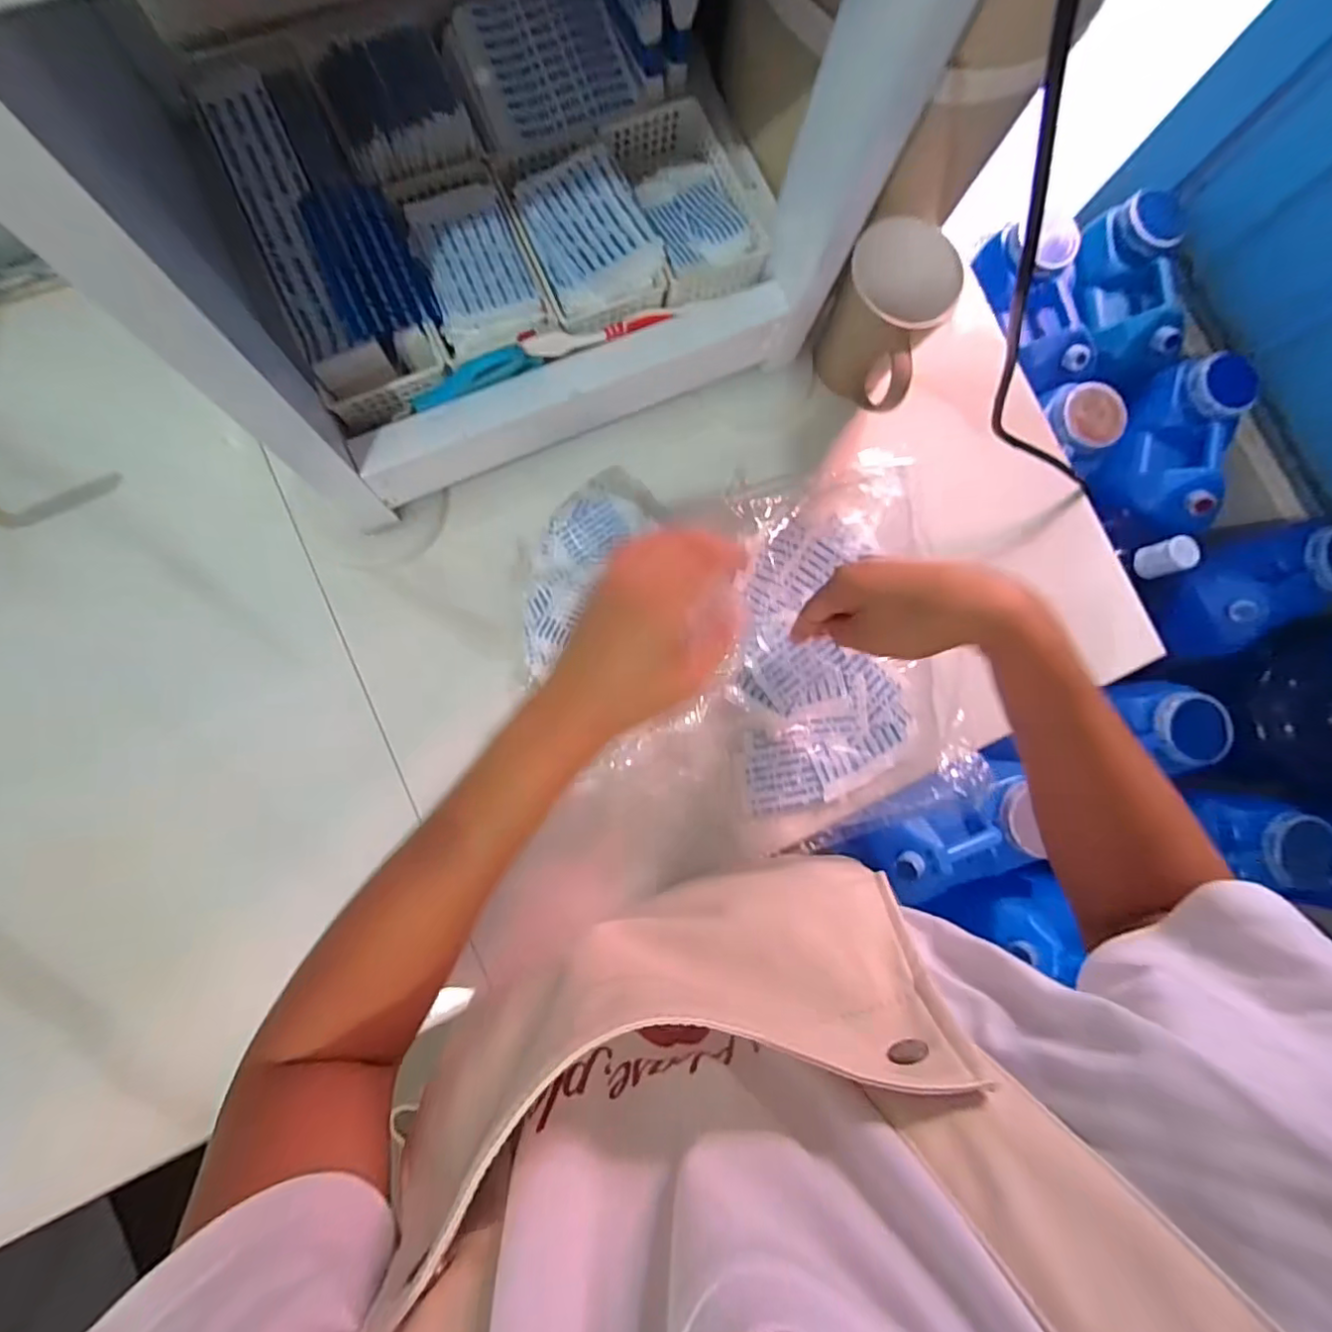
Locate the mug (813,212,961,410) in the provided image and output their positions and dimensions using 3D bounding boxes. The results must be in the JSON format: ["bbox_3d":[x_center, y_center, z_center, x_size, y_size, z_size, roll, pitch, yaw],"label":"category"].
[{"bbox_3d":[0.150,-0.244,0.435,0.079,0.097,0.094,30,81,-2],"label":"mug"}]

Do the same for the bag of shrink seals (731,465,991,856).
[{"bbox_3d":[0.131,-0.014,0.451,0.172,0.036,0.267,-8,84,-7],"label":"bag of shrink seals"}]

